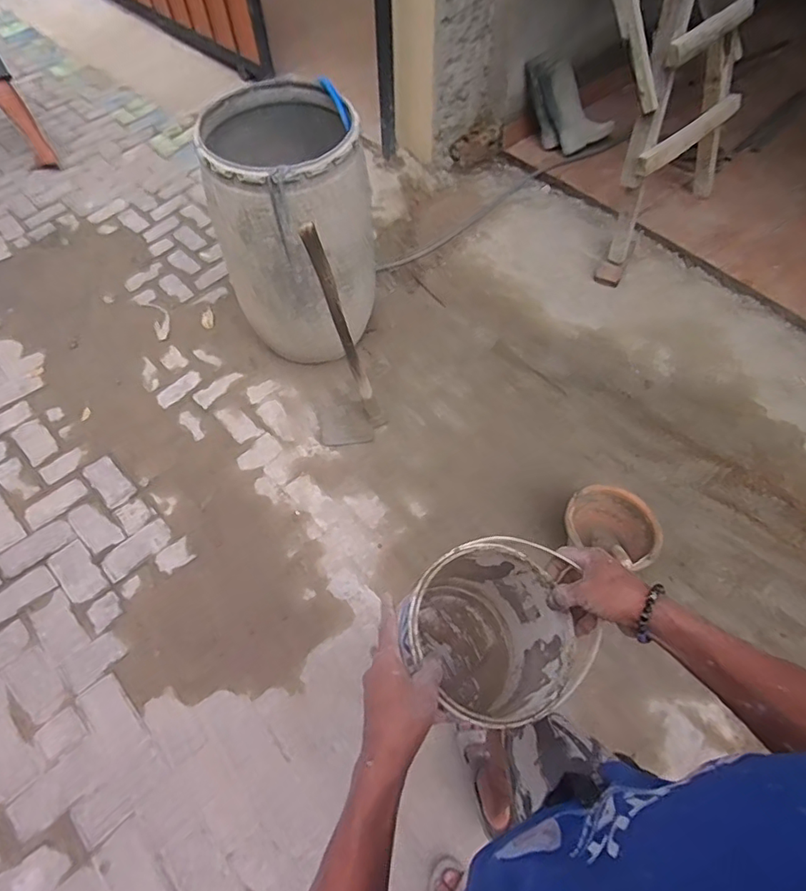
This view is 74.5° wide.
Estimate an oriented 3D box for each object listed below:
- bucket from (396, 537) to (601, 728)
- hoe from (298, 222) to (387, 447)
[{"bbox_3d":[0.099,0.229,0.627,0.183,0.190,0.184,2,58,-3],"label":"bucket"},{"bbox_3d":[-0.149,-0.261,1.496,0.201,0.736,0.147,-5,57,-2],"label":"hoe"}]

